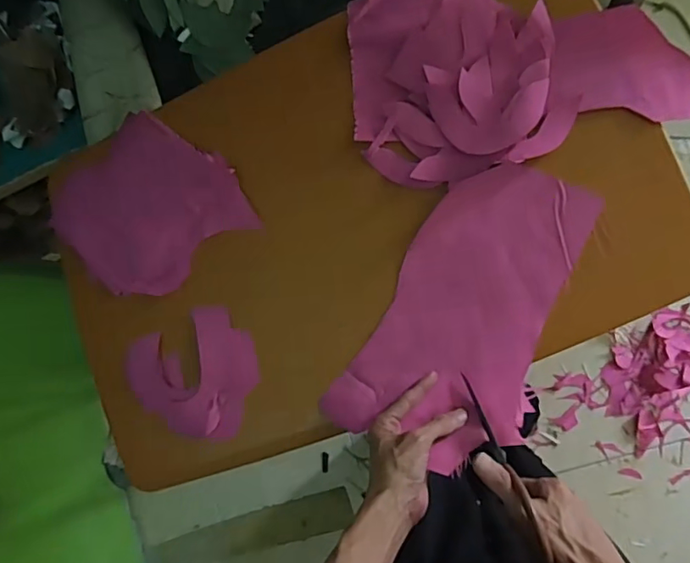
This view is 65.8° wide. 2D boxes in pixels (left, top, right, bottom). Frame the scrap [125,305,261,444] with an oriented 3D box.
[{"bbox_3d":[-0.184,0.123,0.664,0.159,0.009,0.155,-1,83,11],"label":"scrap"}]

